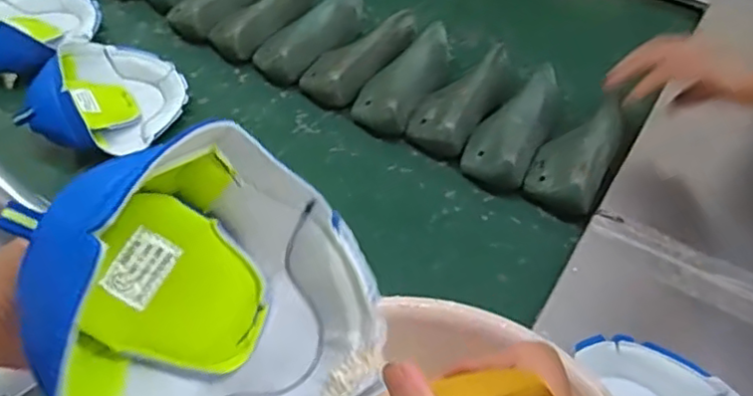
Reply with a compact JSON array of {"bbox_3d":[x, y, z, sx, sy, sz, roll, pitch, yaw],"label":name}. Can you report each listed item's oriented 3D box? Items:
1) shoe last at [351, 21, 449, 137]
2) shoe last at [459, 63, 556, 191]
[{"bbox_3d":[0.040,-0.158,0.820,0.079,0.053,0.175,25,54,19],"label":"shoe last"},{"bbox_3d":[0.162,-0.089,0.755,0.082,0.061,0.181,20,53,15],"label":"shoe last"}]

